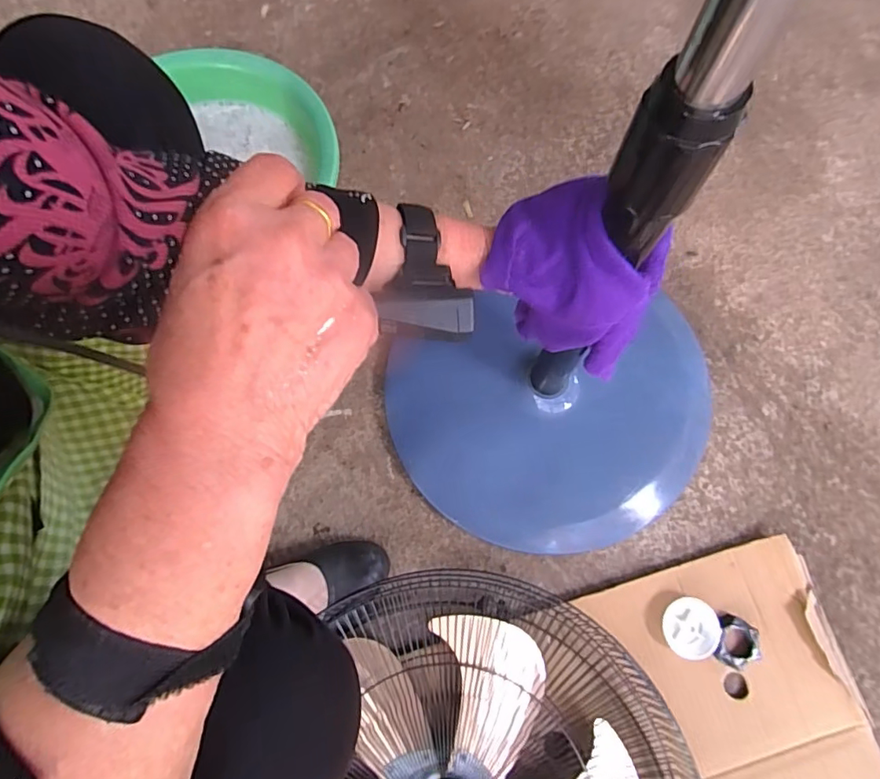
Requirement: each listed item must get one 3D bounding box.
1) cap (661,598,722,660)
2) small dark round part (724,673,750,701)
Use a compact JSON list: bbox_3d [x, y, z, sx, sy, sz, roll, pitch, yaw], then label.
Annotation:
[{"bbox_3d":[0.296,0.281,0.604,0.059,0.015,0.064,-1,71,2],"label":"cap"},{"bbox_3d":[0.341,0.343,0.591,0.024,0.006,0.028,-22,72,-5],"label":"small dark round part"}]

